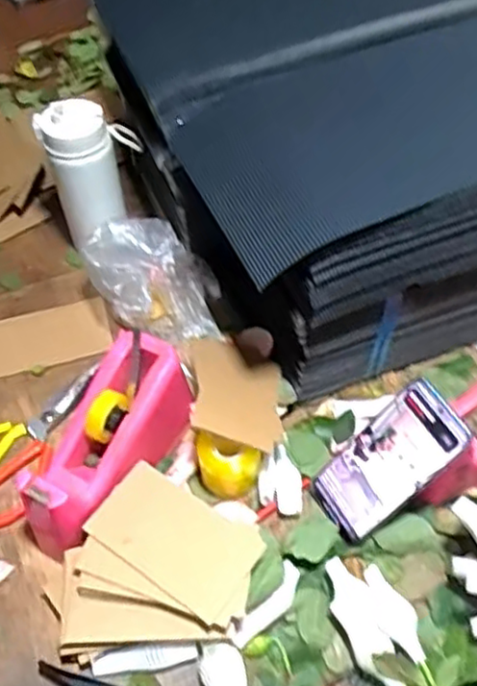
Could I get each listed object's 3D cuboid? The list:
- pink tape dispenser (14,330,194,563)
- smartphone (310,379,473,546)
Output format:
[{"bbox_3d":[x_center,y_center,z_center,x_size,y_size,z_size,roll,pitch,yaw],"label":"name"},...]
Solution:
[{"bbox_3d":[-0.119,0.095,0.645,0.077,0.102,0.199,24,59,17],"label":"pink tape dispenser"},{"bbox_3d":[0.132,0.108,0.617,0.014,0.153,0.071,9,39,-49],"label":"smartphone"}]

